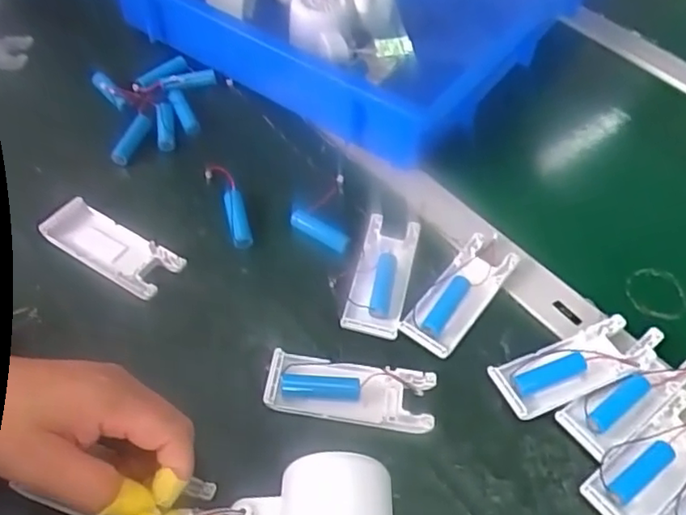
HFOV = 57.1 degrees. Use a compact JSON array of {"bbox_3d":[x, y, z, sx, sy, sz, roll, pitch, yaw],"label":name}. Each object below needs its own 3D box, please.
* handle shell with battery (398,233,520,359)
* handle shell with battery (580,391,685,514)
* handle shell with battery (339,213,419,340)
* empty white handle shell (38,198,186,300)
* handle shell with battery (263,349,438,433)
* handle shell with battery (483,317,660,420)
[{"bbox_3d":[0.085,0.025,0.452,0.039,0.020,0.100,34,57,20],"label":"handle shell with battery"},{"bbox_3d":[0.192,0.123,0.386,0.102,0.010,0.042,-31,61,-26],"label":"handle shell with battery"},{"bbox_3d":[0.029,0.011,0.460,0.044,0.020,0.100,12,52,4],"label":"handle shell with battery"},{"bbox_3d":[-0.171,-0.007,0.464,0.106,0.012,0.039,27,55,15],"label":"empty white handle shell"},{"bbox_3d":[0.004,0.086,0.404,0.106,0.014,0.037,9,52,2],"label":"handle shell with battery"},{"bbox_3d":[0.153,0.073,0.419,0.103,0.017,0.041,-15,55,-16],"label":"handle shell with battery"}]

